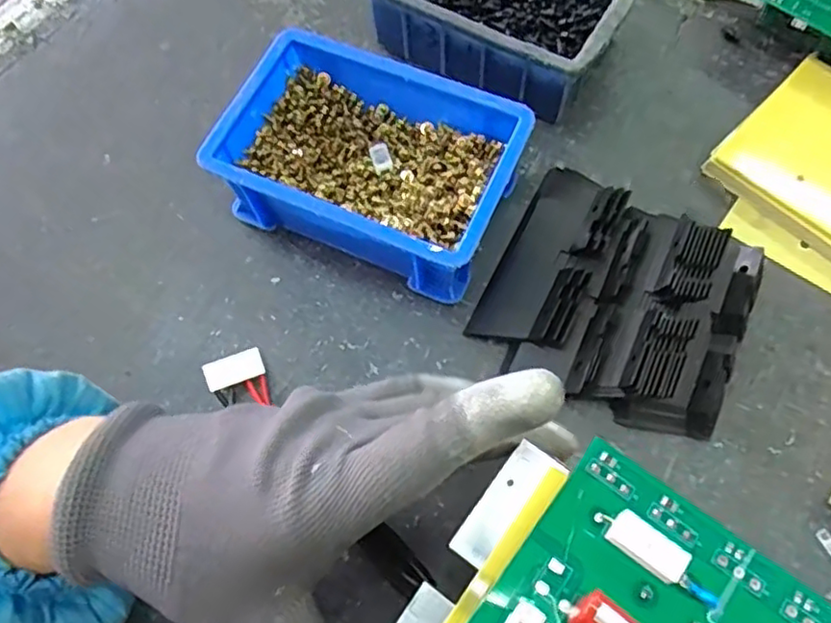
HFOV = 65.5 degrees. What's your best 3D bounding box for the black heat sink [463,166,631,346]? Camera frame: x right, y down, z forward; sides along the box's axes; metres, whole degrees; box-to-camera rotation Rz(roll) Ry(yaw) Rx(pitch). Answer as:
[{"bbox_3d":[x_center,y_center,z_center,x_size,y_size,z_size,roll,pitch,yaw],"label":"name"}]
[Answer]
[{"bbox_3d":[0.074,-0.031,0.348,0.048,0.022,0.109,25,70,12],"label":"black heat sink"}]

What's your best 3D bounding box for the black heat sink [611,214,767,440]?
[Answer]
[{"bbox_3d":[0.140,0.008,0.325,0.050,0.032,0.109,23,70,11],"label":"black heat sink"}]

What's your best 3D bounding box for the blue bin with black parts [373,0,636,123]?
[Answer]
[{"bbox_3d":[0.050,-0.183,0.386,0.144,0.055,0.109,30,71,14],"label":"blue bin with black parts"}]

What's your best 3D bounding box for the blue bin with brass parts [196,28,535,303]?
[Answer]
[{"bbox_3d":[-0.024,-0.078,0.352,0.150,0.058,0.107,24,70,12],"label":"blue bin with brass parts"}]

